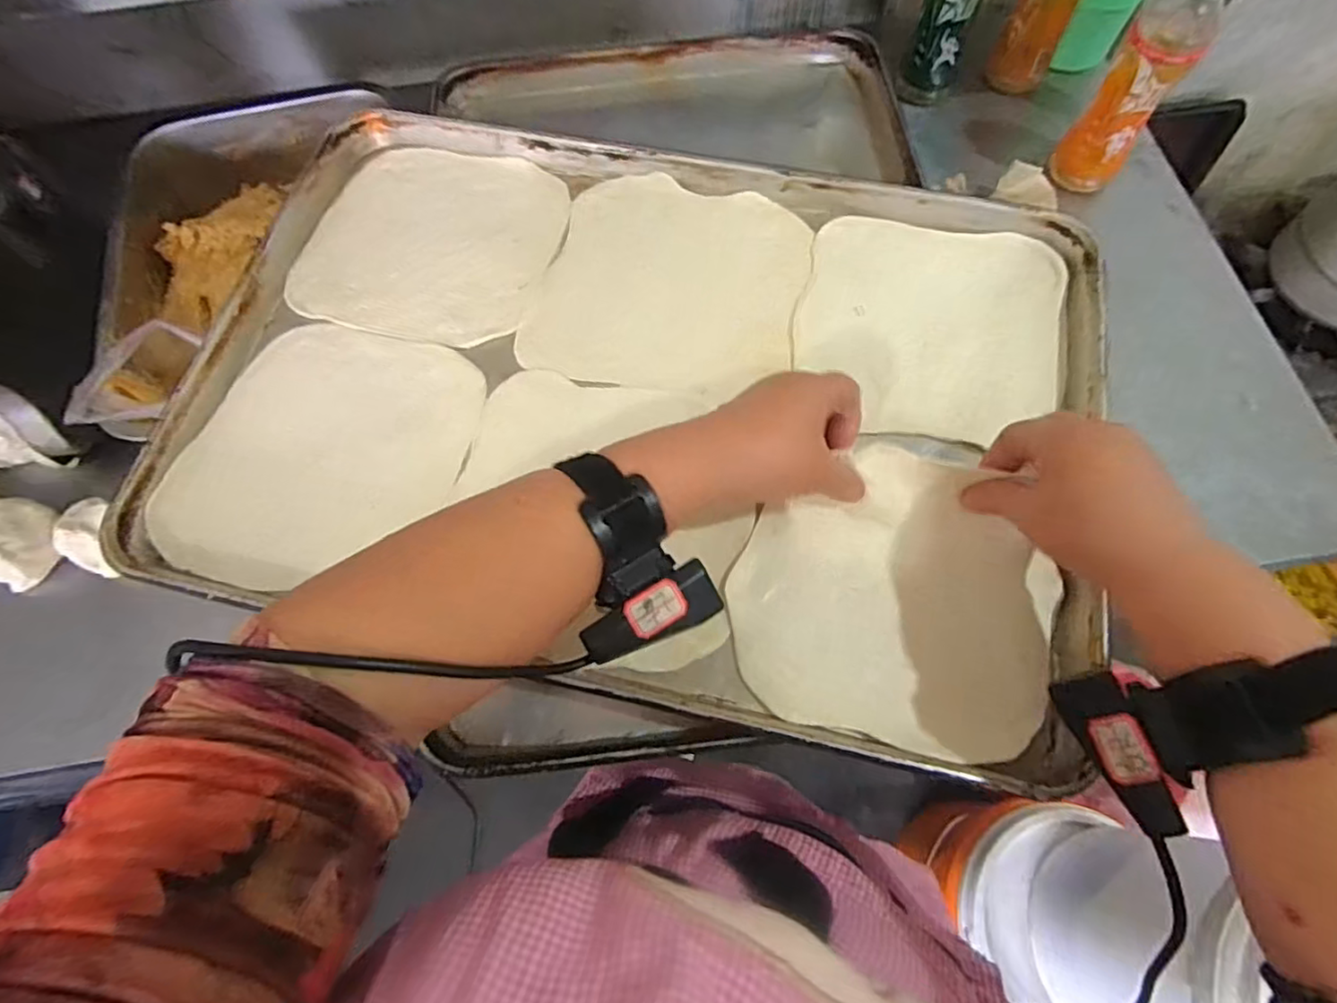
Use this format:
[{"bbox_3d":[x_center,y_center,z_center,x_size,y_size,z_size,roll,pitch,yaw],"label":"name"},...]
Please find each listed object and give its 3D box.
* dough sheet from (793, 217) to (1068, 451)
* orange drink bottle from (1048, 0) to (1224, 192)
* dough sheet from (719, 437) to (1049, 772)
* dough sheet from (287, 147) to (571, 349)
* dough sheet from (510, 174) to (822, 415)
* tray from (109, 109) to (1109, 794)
[{"bbox_3d":[0.186,-0.128,0.455,0.179,0.011,0.176,15,70,7],"label":"dough sheet"},{"bbox_3d":[0.475,-0.426,0.641,0.068,0.201,0.061,31,73,12],"label":"orange drink bottle"},{"bbox_3d":[0.133,0.056,0.373,0.179,0.044,0.159,12,70,6],"label":"dough sheet"},{"bbox_3d":[-0.186,-0.204,0.497,0.189,0.009,0.174,11,70,5],"label":"dough sheet"},{"bbox_3d":[0.002,-0.164,0.476,0.190,0.011,0.181,13,70,6],"label":"dough sheet"},{"bbox_3d":[-0.022,-0.083,0.435,0.589,0.033,0.396,12,70,6],"label":"tray"}]

